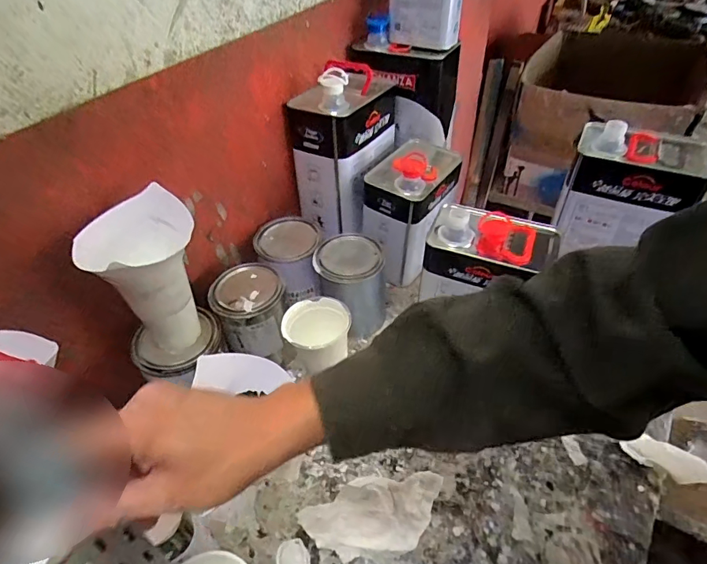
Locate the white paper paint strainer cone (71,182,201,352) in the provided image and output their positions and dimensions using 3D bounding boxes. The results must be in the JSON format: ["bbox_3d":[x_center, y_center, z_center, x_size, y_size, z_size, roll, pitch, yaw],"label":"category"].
[{"bbox_3d":[-0.217,0.001,0.518,0.081,0.170,0.112,22,48,23],"label":"white paper paint strainer cone"}]

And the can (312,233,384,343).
[{"bbox_3d":[-0.006,0.010,0.721,0.100,0.137,0.100,-1,43,1],"label":"can"}]

